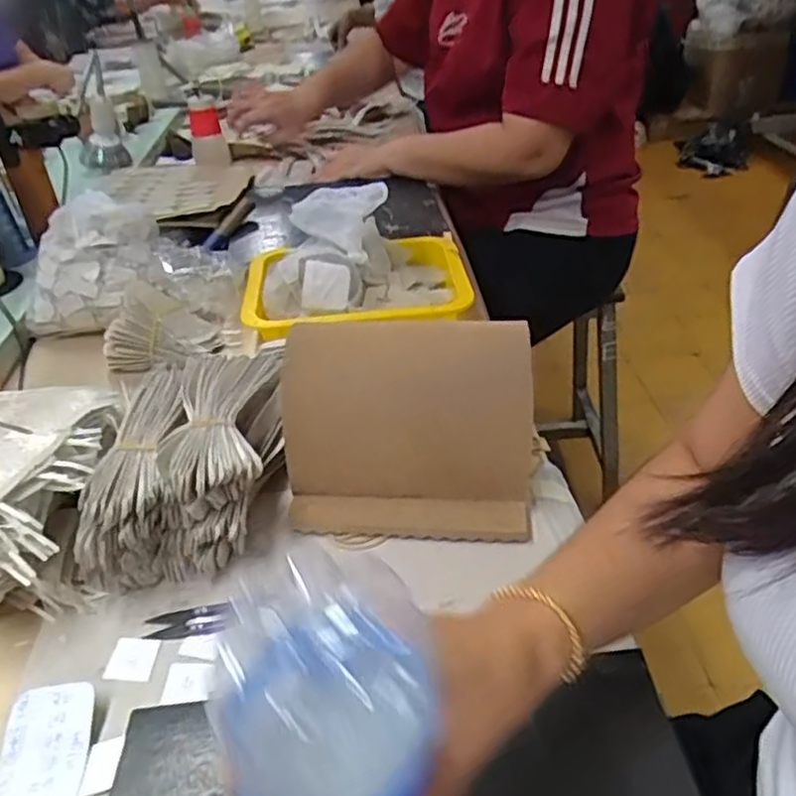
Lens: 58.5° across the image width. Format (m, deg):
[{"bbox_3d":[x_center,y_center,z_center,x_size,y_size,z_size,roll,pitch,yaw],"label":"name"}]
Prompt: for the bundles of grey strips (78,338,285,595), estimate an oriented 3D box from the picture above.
[{"bbox_3d":[-0.158,0.043,0.578,0.121,0.087,0.240,-1,36,5],"label":"bundles of grey strips"}]

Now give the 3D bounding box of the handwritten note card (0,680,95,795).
[{"bbox_3d":[-0.209,0.215,0.406,0.053,0.016,0.100,-6,36,-2],"label":"handwritten note card"}]

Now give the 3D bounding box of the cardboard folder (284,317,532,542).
[{"bbox_3d":[0.007,0.021,0.556,0.185,0.167,0.031,1,-4,1],"label":"cardboard folder"}]

